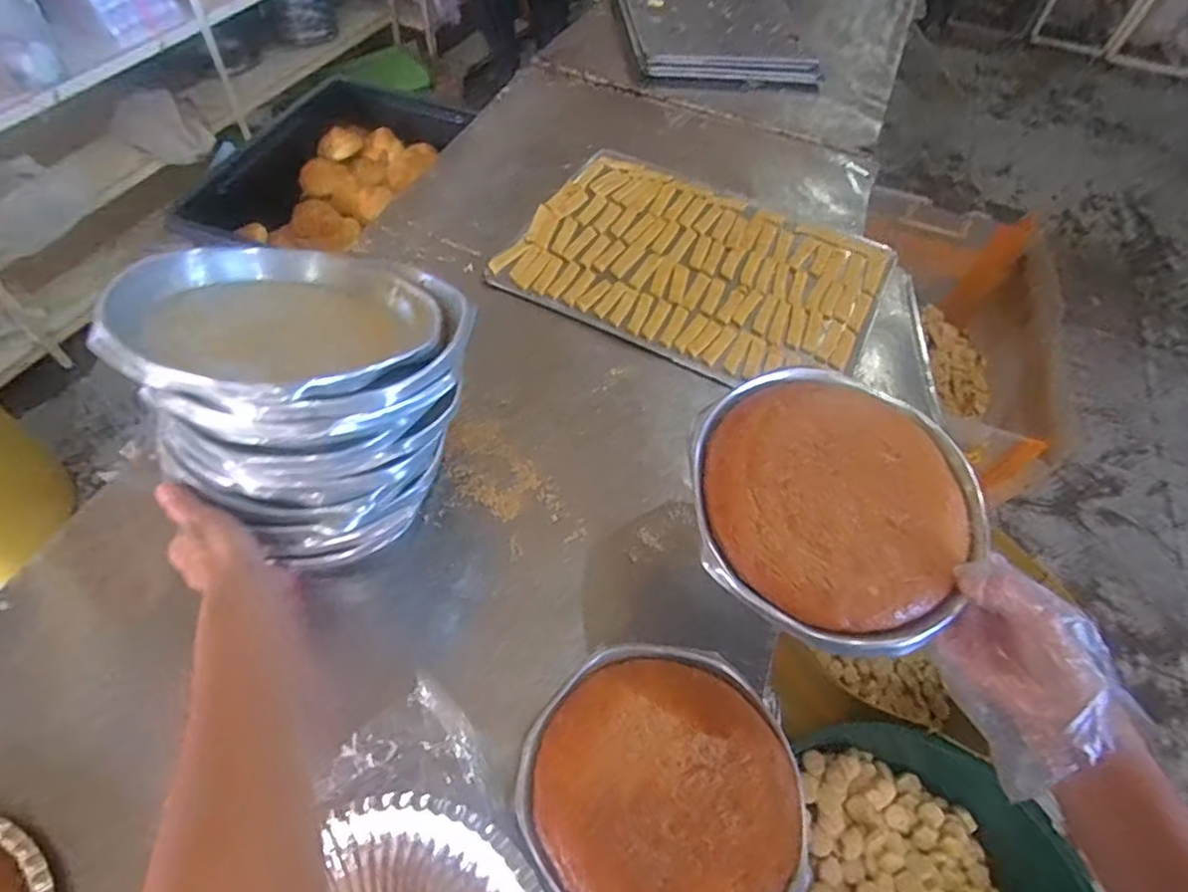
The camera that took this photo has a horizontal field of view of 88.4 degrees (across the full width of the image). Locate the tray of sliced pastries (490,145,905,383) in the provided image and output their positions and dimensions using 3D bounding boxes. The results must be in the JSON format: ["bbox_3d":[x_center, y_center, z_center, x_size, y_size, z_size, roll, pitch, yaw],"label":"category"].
[{"bbox_3d":[0.131,-0.235,0.785,0.438,0.020,0.315,26,58,12],"label":"tray of sliced pastries"}]

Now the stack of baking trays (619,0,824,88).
[{"bbox_3d":[0.226,-0.842,1.192,0.346,0.038,0.449,1,56,-4],"label":"stack of baking trays"}]

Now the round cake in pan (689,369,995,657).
[{"bbox_3d":[0.163,0.033,0.413,0.194,0.029,0.187,2,56,-3],"label":"round cake in pan"}]

